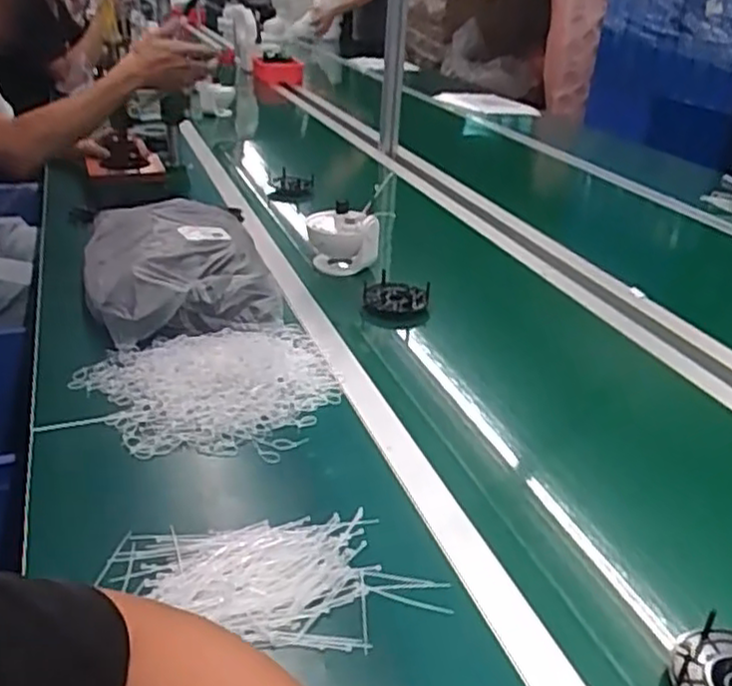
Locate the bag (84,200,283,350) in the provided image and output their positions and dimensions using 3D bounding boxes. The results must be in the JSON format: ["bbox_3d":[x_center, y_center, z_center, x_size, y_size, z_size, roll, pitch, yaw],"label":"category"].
[{"bbox_3d":[-0.280,-0.115,1.080,0.258,0.101,0.349,-8,30,-17],"label":"bag"}]

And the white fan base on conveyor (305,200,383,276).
[{"bbox_3d":[-0.037,-0.180,1.248,0.117,0.100,0.100,-2,28,-9],"label":"white fan base on conveyor"}]

